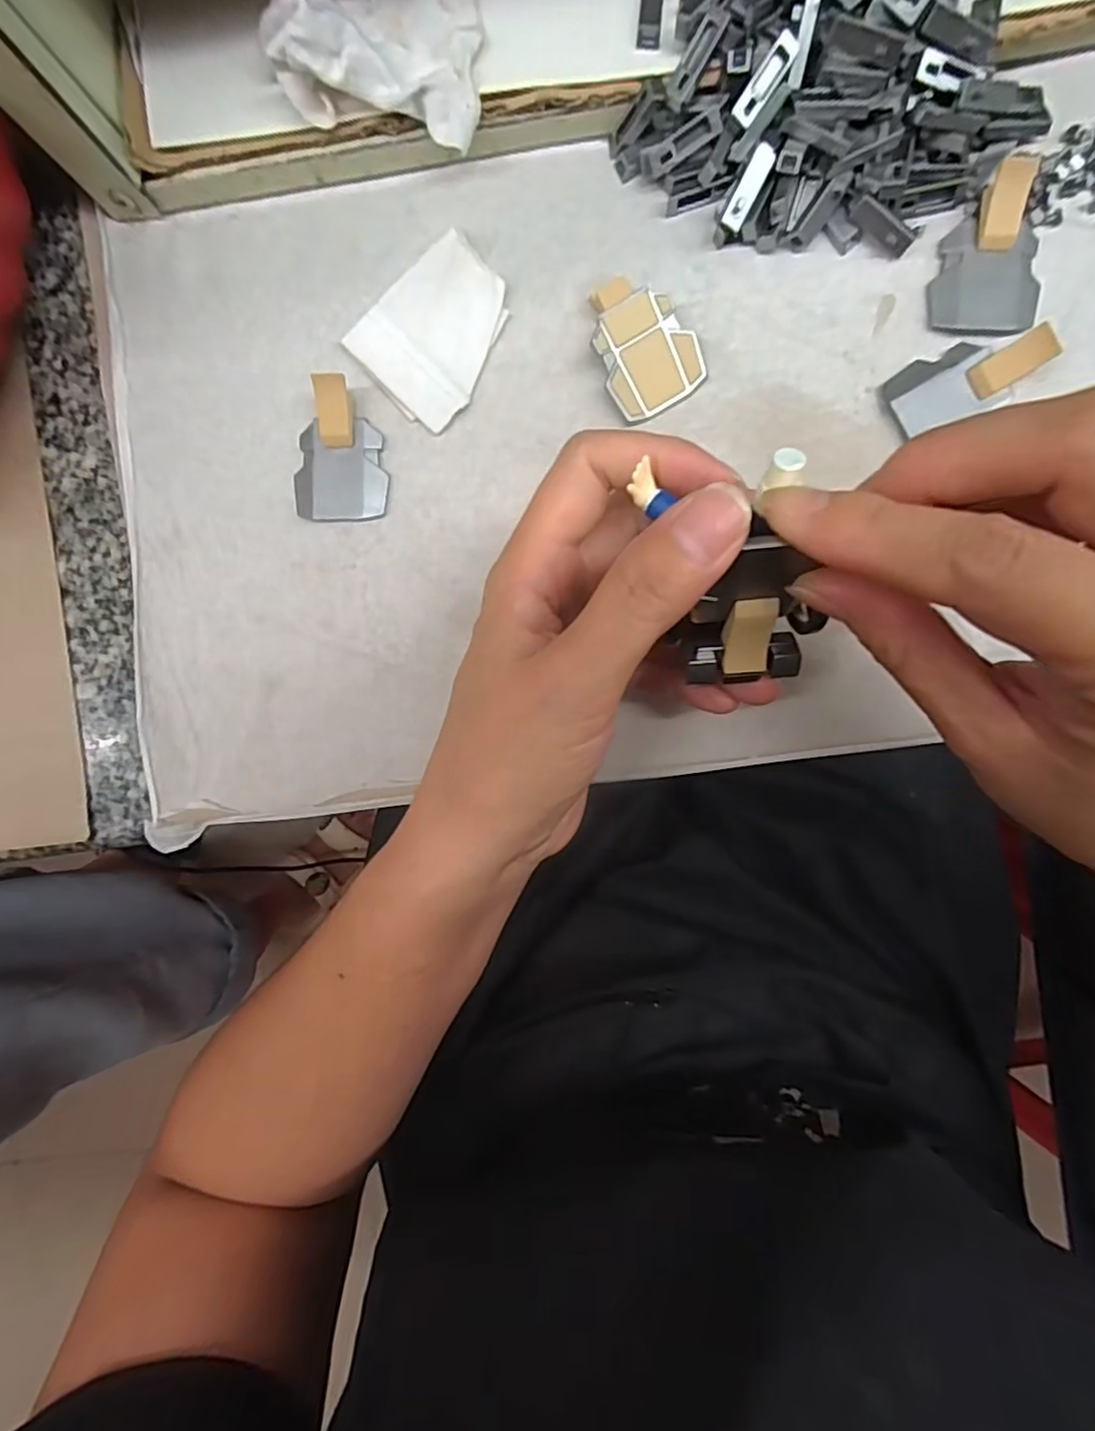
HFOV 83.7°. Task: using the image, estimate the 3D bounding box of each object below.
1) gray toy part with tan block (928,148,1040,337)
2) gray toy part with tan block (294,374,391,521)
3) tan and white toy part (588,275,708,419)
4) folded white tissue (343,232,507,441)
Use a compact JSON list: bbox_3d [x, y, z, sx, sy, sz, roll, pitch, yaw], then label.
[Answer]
[{"bbox_3d":[0.151,-0.154,0.202,0.033,0.015,0.047,9,94,4],"label":"gray toy part with tan block"},{"bbox_3d":[-0.078,-0.097,0.224,0.034,0.011,0.047,1,94,4],"label":"gray toy part with tan block"},{"bbox_3d":[0.033,-0.130,0.216,0.034,0.011,0.044,-28,91,5],"label":"tan and white toy part"},{"bbox_3d":[-0.039,-0.138,0.223,0.056,0.006,0.048,-43,90,5],"label":"folded white tissue"}]

